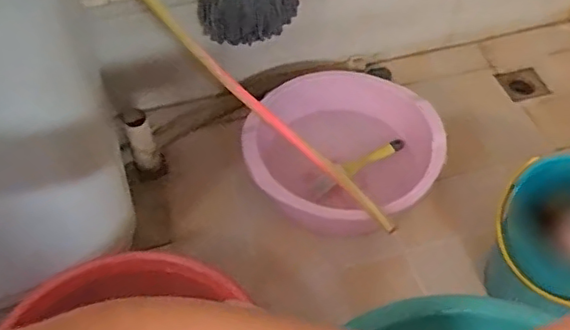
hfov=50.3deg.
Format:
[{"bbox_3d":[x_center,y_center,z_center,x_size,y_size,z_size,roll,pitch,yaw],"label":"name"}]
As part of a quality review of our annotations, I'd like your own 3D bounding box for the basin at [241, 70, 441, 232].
[{"bbox_3d":[0.120,-0.015,1.245,0.375,0.166,0.336,13,53,10],"label":"basin"}]

